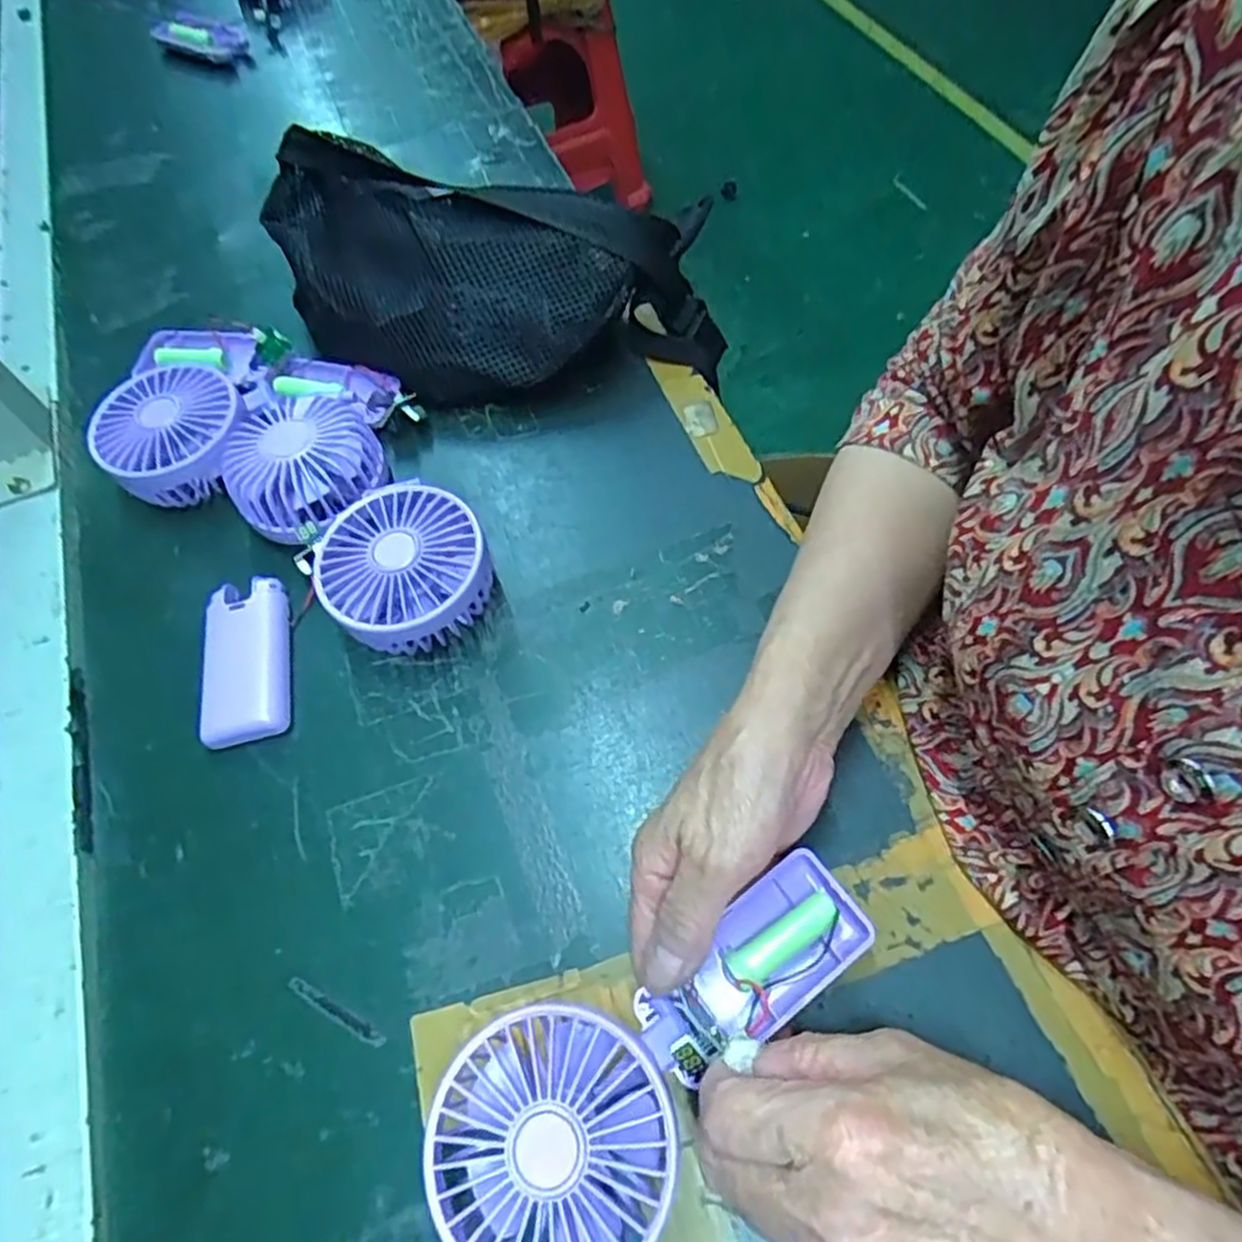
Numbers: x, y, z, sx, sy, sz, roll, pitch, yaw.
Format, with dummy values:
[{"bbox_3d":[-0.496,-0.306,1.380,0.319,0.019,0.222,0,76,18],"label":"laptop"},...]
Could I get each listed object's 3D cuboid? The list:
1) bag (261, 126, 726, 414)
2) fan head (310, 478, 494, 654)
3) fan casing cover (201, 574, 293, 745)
[{"bbox_3d":[-0.091,-0.209,0.472,0.298,0.086,0.139,8,62,9],"label":"bag"},{"bbox_3d":[-0.112,-0.024,0.400,0.082,0.046,0.087,-2,61,3],"label":"fan head"},{"bbox_3d":[-0.197,0.020,0.402,0.043,0.016,0.089,-14,61,-3],"label":"fan casing cover"}]

